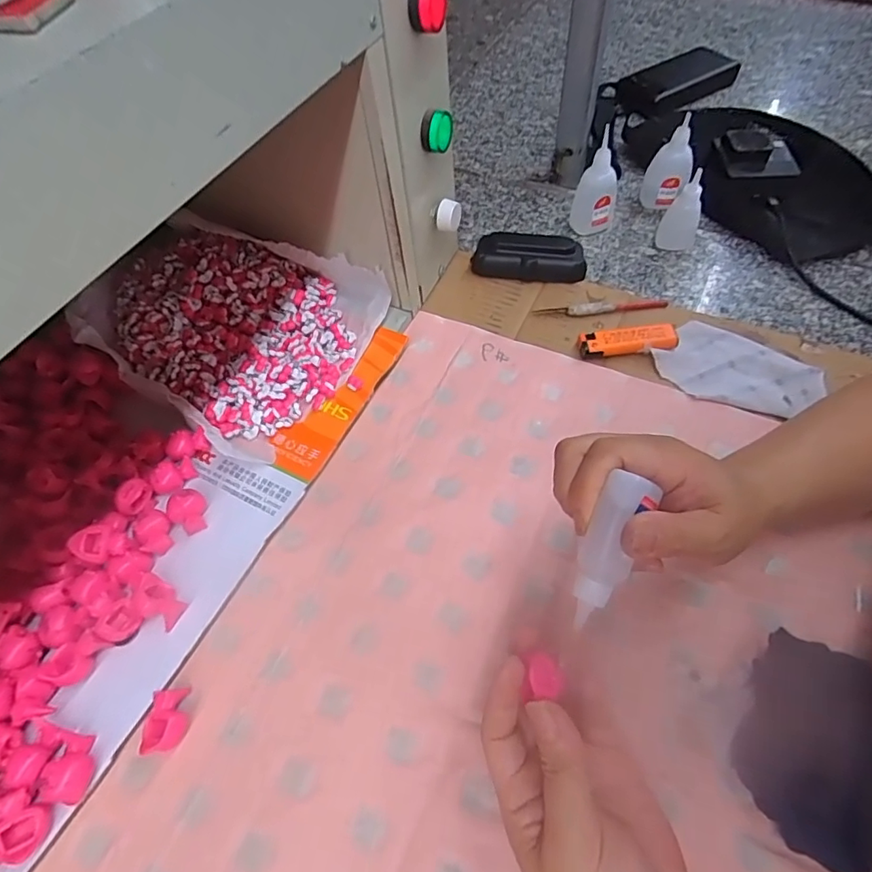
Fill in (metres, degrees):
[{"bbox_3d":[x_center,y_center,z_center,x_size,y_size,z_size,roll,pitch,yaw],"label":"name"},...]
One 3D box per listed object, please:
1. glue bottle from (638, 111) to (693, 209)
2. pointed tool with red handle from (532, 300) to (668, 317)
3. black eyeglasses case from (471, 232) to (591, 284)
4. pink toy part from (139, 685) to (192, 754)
[{"bbox_3d":[0.242,-0.284,0.532,0.043,0.083,0.028,14,60,14],"label":"glue bottle"},{"bbox_3d":[0.150,-0.118,0.472,0.118,0.010,0.016,-6,57,1],"label":"pointed tool with red handle"},{"bbox_3d":[0.090,-0.173,0.502,0.107,0.029,0.038,8,58,10],"label":"black eyeglasses case"},{"bbox_3d":[-0.158,0.167,0.304,0.022,0.015,0.033,-9,57,-1],"label":"pink toy part"}]

